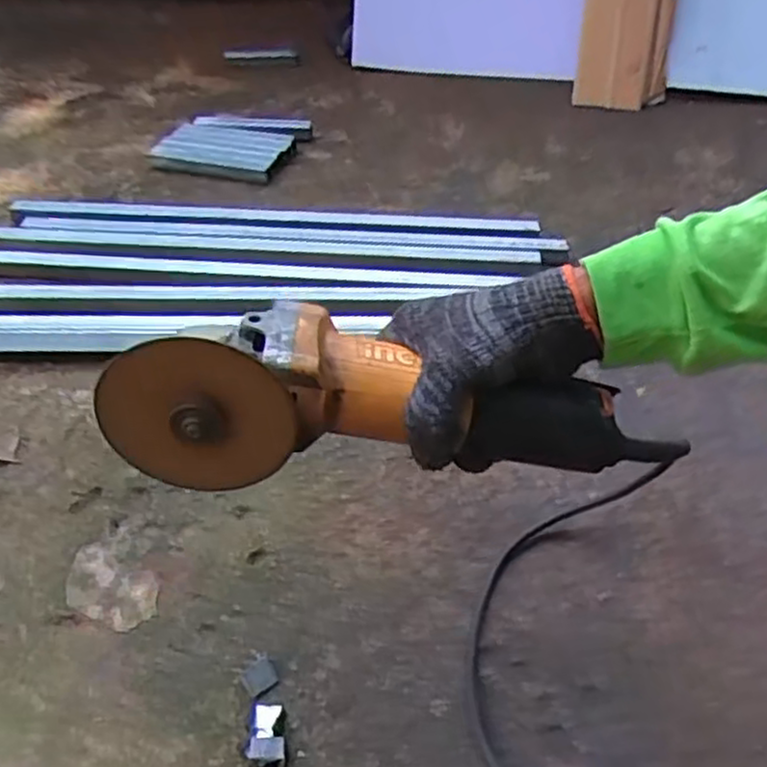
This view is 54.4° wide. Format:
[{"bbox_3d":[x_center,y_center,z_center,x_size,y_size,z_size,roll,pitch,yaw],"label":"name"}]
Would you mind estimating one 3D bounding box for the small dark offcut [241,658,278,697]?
[{"bbox_3d":[-0.079,0.188,0.478,0.020,0.004,0.019,-23,48,-23],"label":"small dark offcut"}]

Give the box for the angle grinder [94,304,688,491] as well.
[{"bbox_3d":[0.011,0.009,0.433,0.320,0.089,0.070,4,42,-16],"label":"angle grinder"}]

